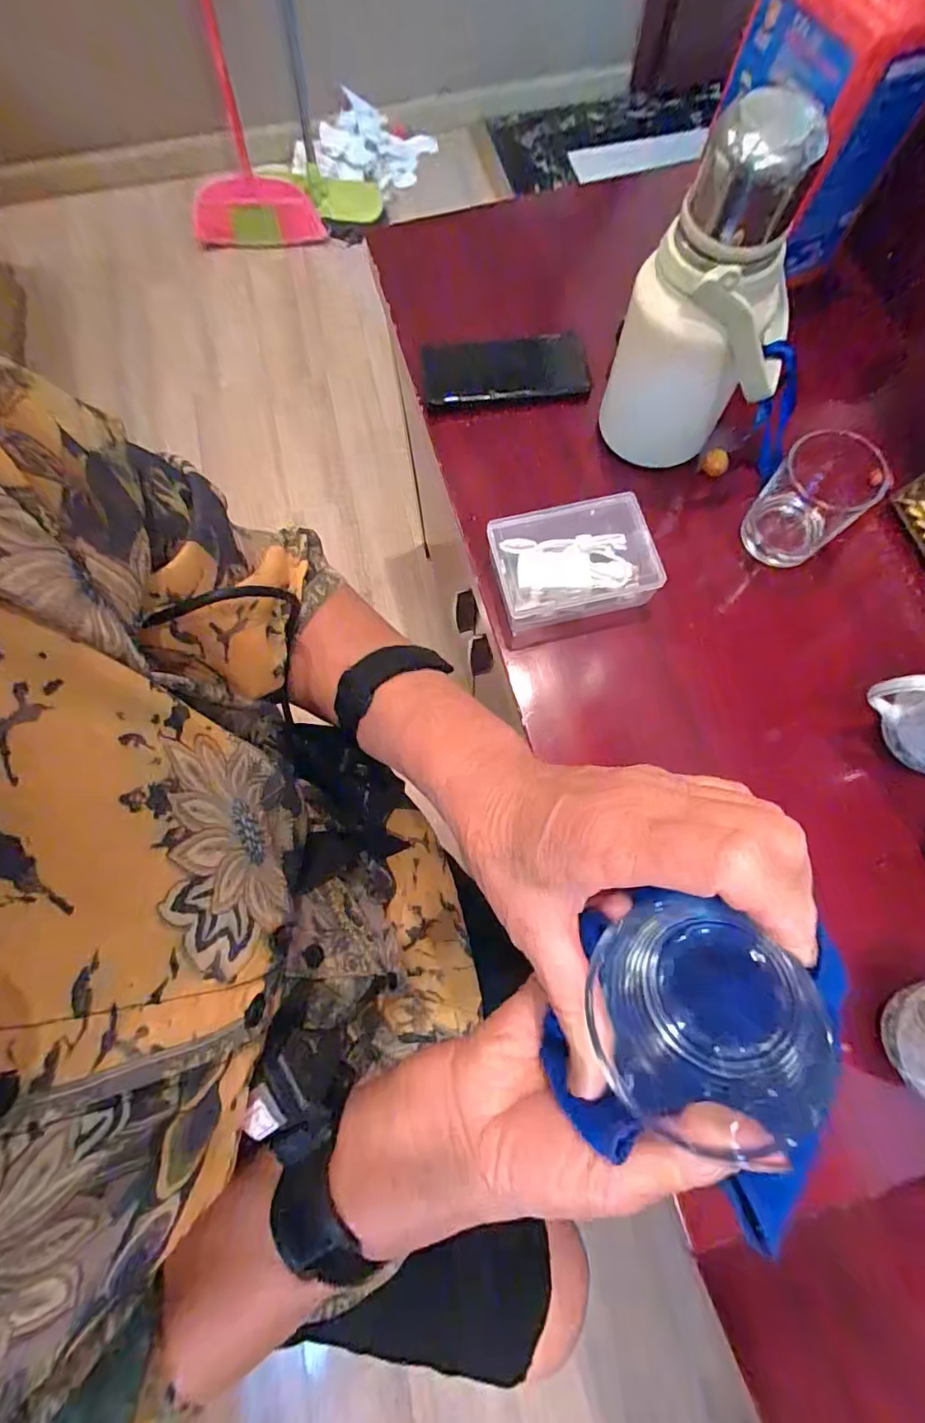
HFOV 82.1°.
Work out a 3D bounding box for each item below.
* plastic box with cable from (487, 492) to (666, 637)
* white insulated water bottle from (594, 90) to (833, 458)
[{"bbox_3d":[0.096,-0.128,0.458,0.138,0.042,0.089,-10,73,-2],"label":"plastic box with cable"},{"bbox_3d":[0.196,-0.303,0.425,0.114,0.250,0.078,-14,74,-3],"label":"white insulated water bottle"}]

